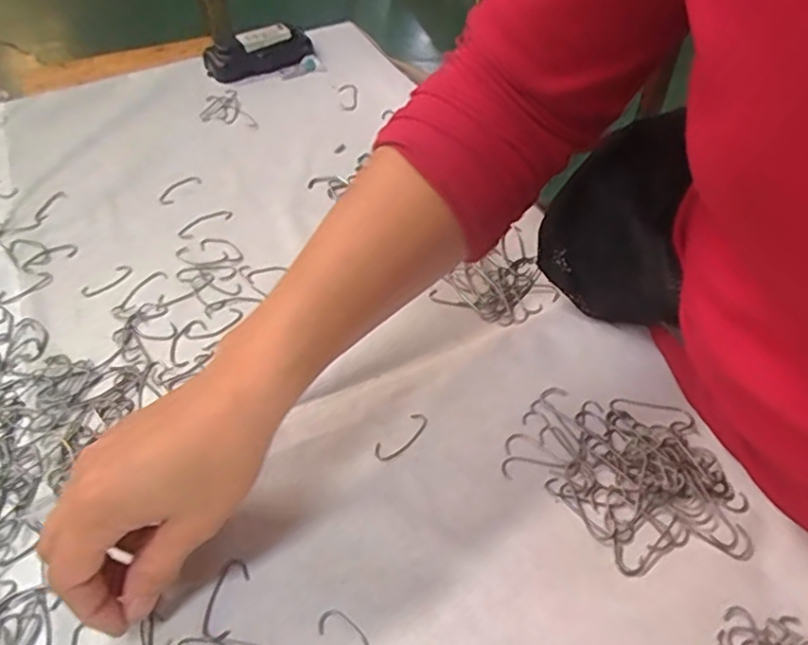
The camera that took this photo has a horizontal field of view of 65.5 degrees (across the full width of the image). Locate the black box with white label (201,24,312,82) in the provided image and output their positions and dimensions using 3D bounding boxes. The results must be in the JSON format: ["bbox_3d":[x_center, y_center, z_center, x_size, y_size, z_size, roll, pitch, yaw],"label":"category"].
[{"bbox_3d":[-0.142,-0.268,0.621,0.104,0.029,0.042,-22,52,-17],"label":"black box with white label"}]

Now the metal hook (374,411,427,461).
[{"bbox_3d":[-0.001,0.065,0.357,0.037,0.004,0.014,-35,57,-26],"label":"metal hook"}]

